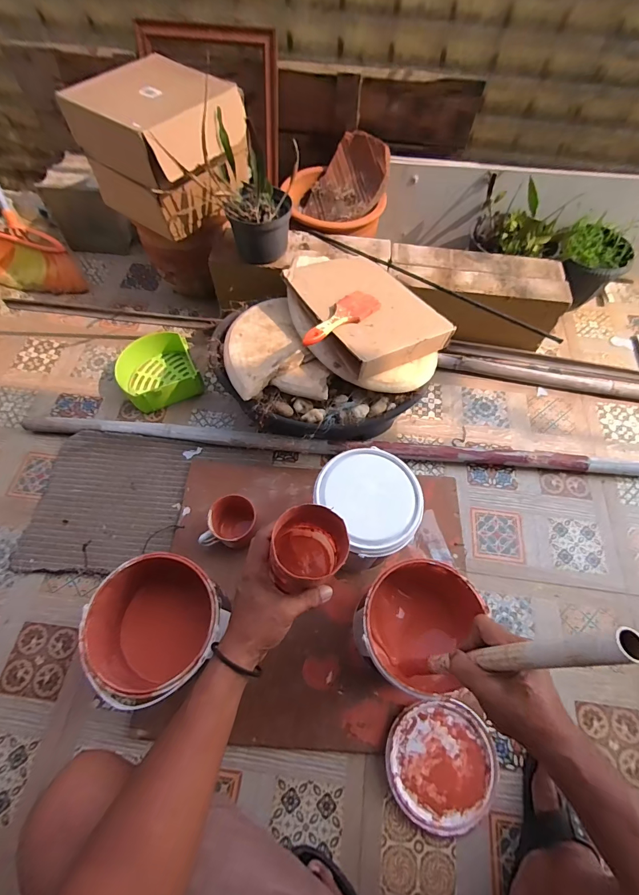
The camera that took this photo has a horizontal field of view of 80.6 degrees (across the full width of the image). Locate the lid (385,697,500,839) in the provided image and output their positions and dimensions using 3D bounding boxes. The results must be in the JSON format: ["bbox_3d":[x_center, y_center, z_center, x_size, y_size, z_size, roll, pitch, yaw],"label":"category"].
[{"bbox_3d":[0.195,0.507,0.607,0.169,0.021,0.171,1,63,-1],"label":"lid"}]

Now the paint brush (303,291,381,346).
[{"bbox_3d":[0.038,-0.250,0.719,0.063,0.029,0.191,40,68,17],"label":"paint brush"}]

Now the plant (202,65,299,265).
[{"bbox_3d":[-0.139,-0.547,0.814,0.177,0.208,0.163,-11,64,-7],"label":"plant"}]

